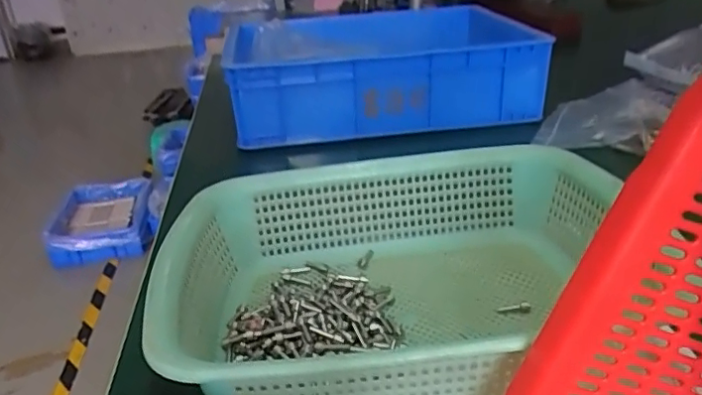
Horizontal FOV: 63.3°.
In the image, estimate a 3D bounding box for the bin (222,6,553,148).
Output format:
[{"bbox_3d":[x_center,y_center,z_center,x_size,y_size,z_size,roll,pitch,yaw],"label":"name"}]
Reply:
[{"bbox_3d":[0.046,-0.182,0.810,0.405,0.118,0.317,-4,27,2],"label":"bin"}]

